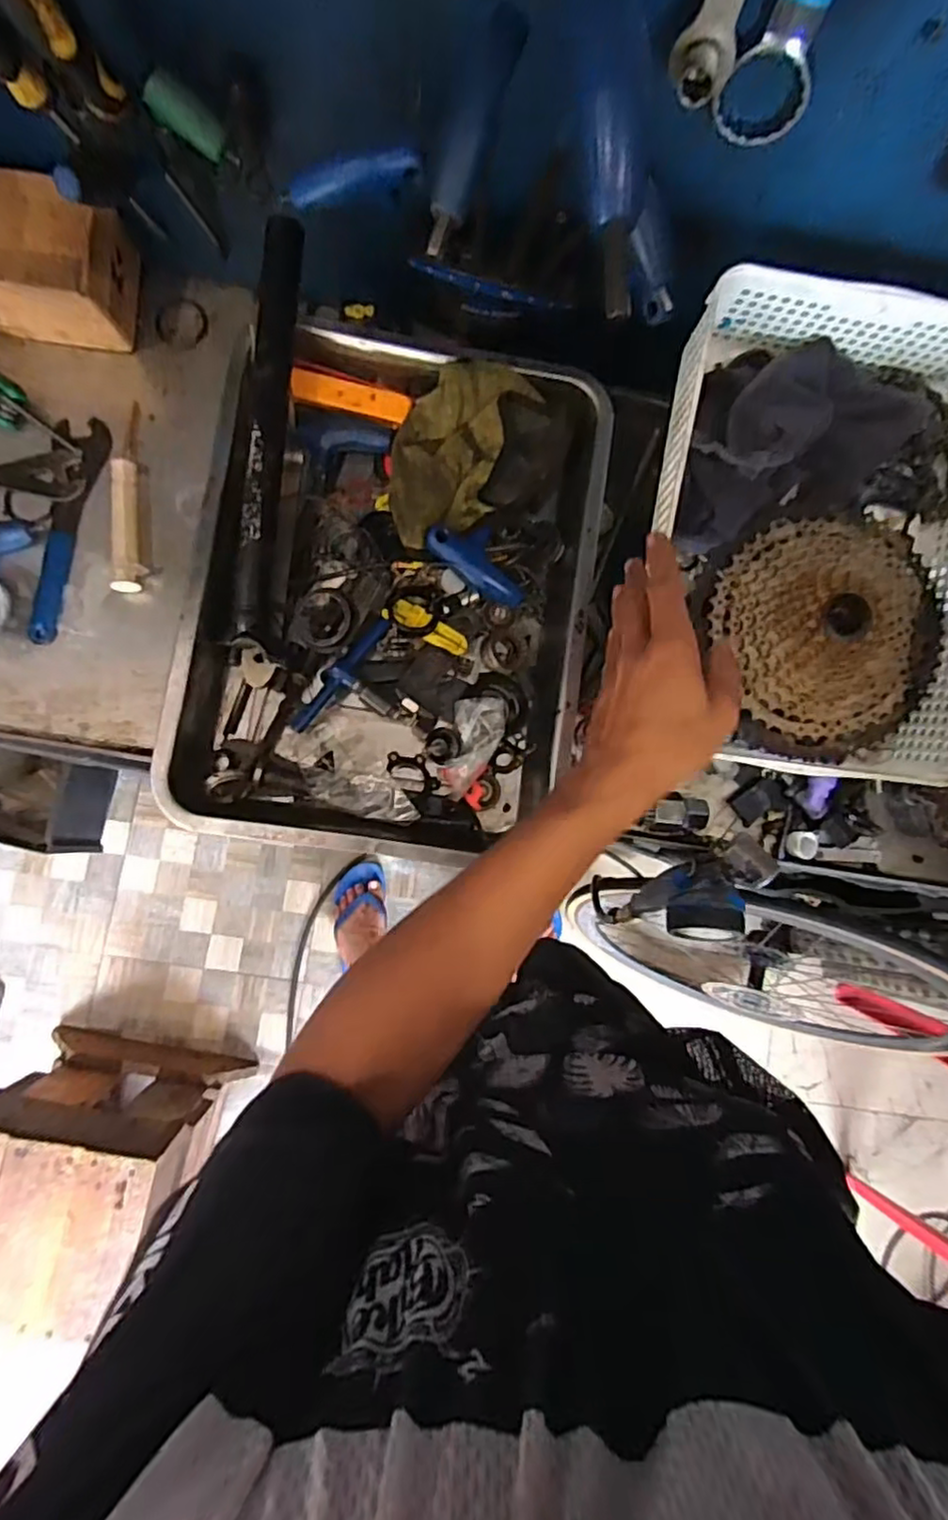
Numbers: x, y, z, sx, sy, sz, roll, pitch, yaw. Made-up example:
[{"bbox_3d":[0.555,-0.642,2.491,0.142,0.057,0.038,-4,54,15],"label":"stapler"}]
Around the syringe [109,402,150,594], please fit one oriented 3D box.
[{"bbox_3d":[-0.294,-0.222,0.560,0.024,0.015,0.162,-4,85,-6],"label":"syringe"}]

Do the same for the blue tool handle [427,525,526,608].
[{"bbox_3d":[0.007,-0.155,0.519,0.084,0.022,0.041,38,82,-1],"label":"blue tool handle"}]

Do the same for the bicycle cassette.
[{"bbox_3d":[0.273,-0.096,0.500,0.182,0.054,0.187,-14,86,-6],"label":"bicycle cassette"}]

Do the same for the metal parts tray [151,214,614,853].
[{"bbox_3d":[-0.057,-0.132,0.506,0.281,0.065,0.387,9,84,-4],"label":"metal parts tray"}]

